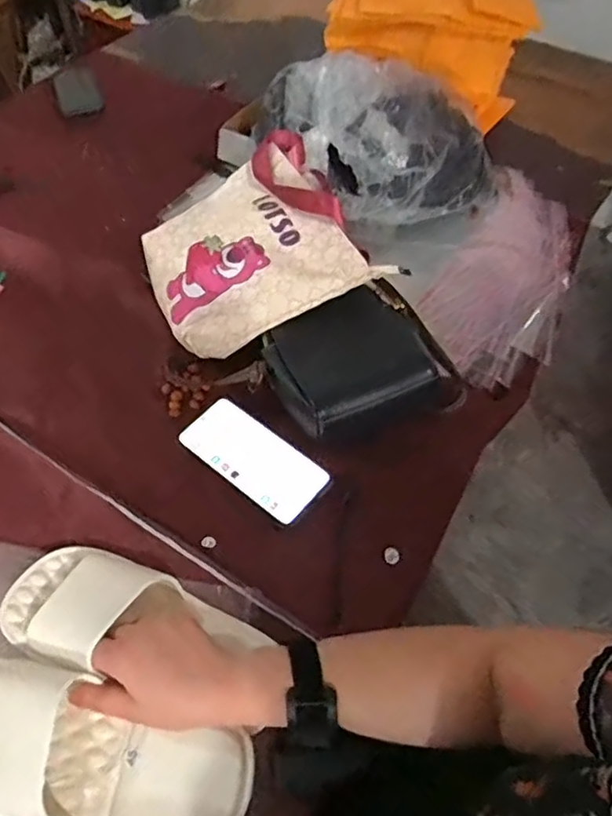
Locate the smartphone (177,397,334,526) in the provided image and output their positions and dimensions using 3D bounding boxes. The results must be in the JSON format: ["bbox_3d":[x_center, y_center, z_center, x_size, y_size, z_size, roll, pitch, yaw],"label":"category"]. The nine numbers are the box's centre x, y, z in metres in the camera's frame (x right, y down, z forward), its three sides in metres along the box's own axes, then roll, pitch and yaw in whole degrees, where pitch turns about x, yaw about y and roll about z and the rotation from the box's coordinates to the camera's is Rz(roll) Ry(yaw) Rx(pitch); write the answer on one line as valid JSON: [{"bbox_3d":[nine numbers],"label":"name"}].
[{"bbox_3d":[-0.056,0.050,0.621,0.162,0.009,0.071,35,61,22],"label":"smartphone"}]

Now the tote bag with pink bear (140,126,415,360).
[{"bbox_3d":[-0.076,-0.203,0.718,0.256,0.066,0.270,-27,58,1],"label":"tote bag with pink bear"}]

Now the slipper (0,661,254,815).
[{"bbox_3d":[-0.167,0.257,0.443,0.248,0.056,0.096,12,57,6],"label":"slipper"}]

